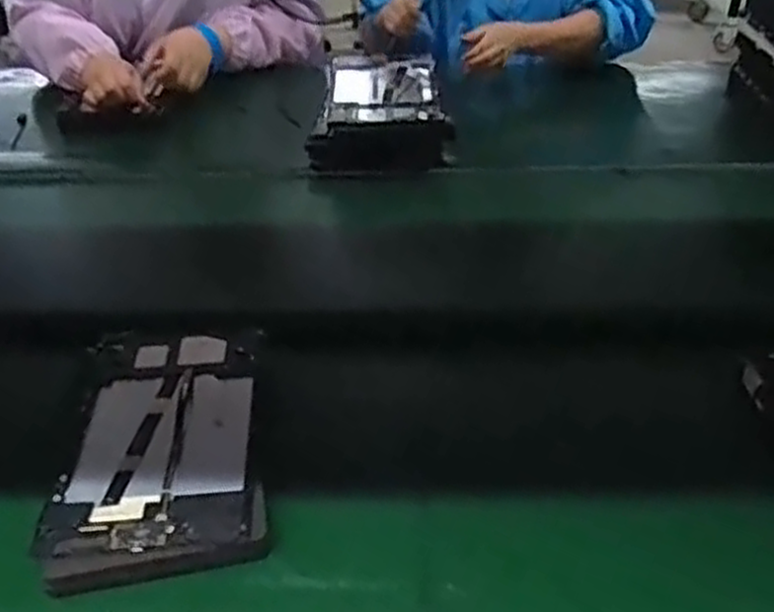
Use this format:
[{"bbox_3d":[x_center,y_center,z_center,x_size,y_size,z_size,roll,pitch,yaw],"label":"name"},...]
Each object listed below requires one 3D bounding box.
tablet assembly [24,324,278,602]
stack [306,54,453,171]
[{"bbox_3d":[-0.178,0.110,0.647,0.155,0.035,0.246,-7,37,-4],"label":"tablet assembly"},{"bbox_3d":[-0.008,-0.272,1.108,0.192,0.073,0.238,-2,37,2],"label":"stack"}]

